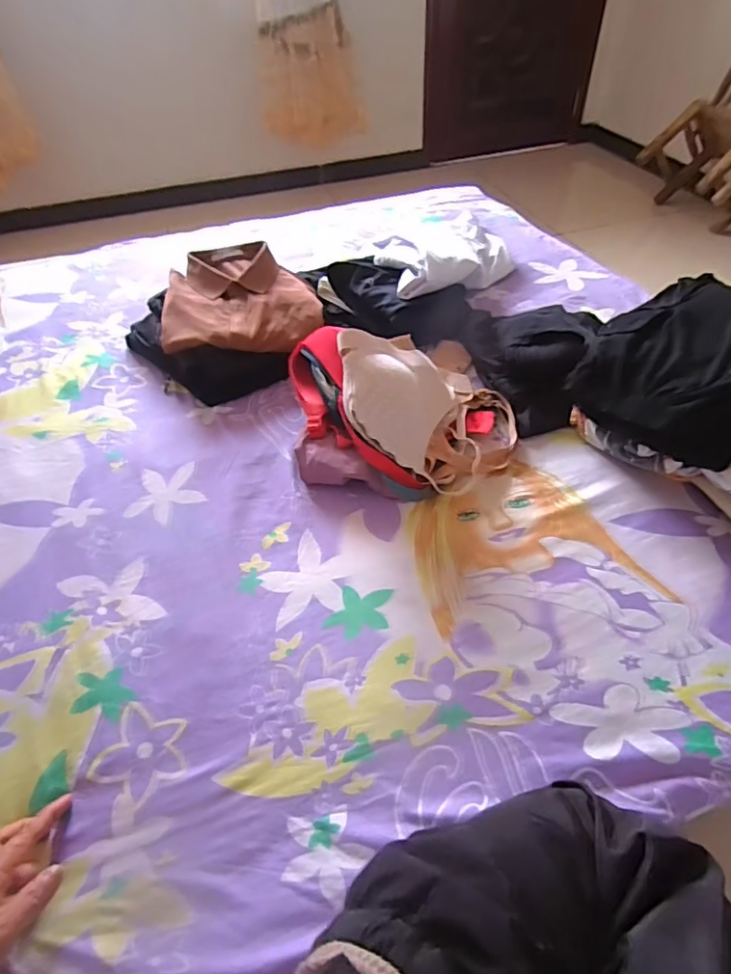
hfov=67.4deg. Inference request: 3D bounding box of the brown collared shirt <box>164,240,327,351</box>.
[{"bbox_3d":[-0.204,-0.320,0.916,0.251,0.068,0.251,-8,48,-4],"label":"brown collared shirt"}]

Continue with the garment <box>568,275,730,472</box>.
[{"bbox_3d":[0.404,-0.163,0.683,0.275,0.120,0.226,-34,54,-25],"label":"garment"}]

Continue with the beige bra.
[{"bbox_3d":[0.091,-0.131,0.738,0.241,0.153,0.236,-4,47,0],"label":"beige bra"}]

